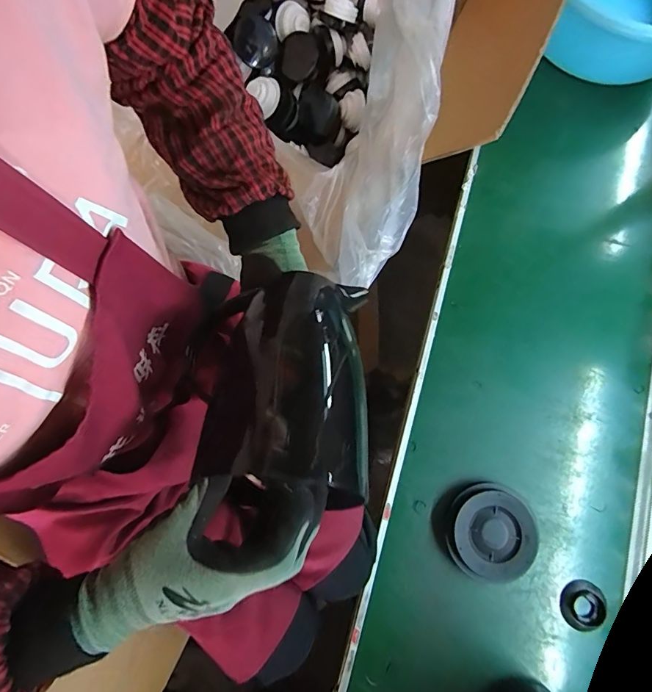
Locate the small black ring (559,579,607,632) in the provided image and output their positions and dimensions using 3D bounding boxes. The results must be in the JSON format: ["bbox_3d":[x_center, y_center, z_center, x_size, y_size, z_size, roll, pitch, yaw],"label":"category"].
[{"bbox_3d":[0.319,0.323,0.508,0.045,0.017,0.056,18,79,3],"label":"small black ring"}]

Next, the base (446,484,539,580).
[{"bbox_3d":[0.215,0.244,0.534,0.105,0.026,0.114,0,78,0],"label":"base"}]

